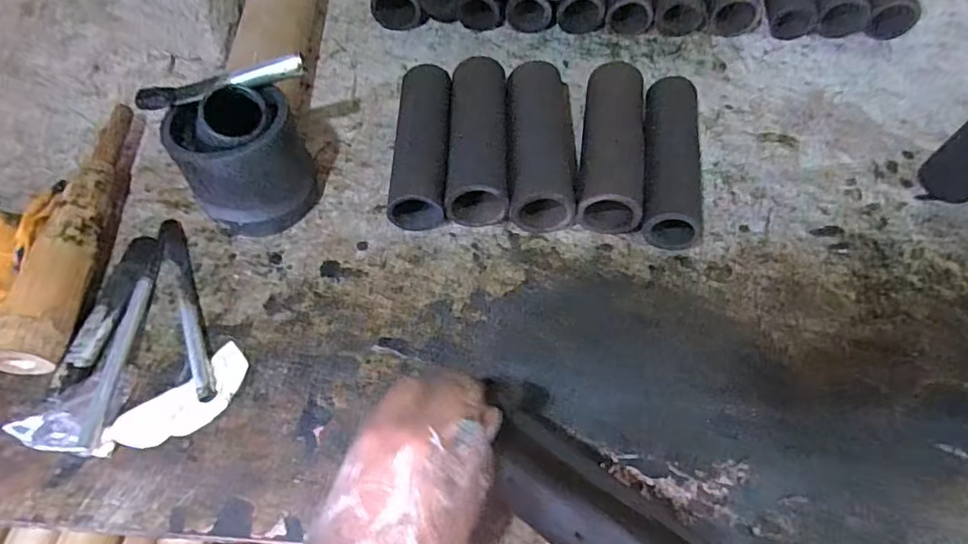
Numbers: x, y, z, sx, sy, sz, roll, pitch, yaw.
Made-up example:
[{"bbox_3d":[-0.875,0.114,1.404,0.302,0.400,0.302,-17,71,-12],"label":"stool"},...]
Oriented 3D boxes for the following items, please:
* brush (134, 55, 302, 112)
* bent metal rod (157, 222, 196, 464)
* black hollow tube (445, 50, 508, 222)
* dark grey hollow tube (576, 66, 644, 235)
[{"bbox_3d":[-0.222,-0.160,0.475,0.139,0.021,0.020,-11,58,-6],"label":"brush"},{"bbox_3d":[-0.251,0.026,0.476,0.019,0.017,0.188,-23,63,-11],"label":"bent metal rod"},{"bbox_3d":[-0.004,-0.136,0.558,0.056,0.045,0.198,1,59,1],"label":"black hollow tube"},{"bbox_3d":[0.122,-0.122,0.545,0.059,0.049,0.187,7,59,5],"label":"dark grey hollow tube"}]

